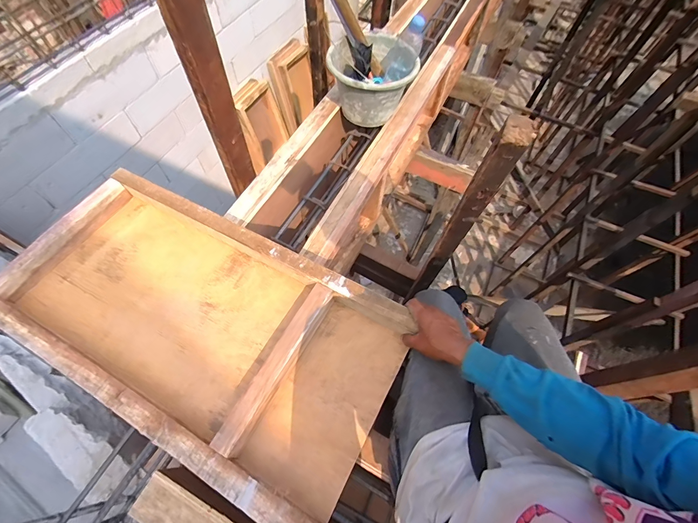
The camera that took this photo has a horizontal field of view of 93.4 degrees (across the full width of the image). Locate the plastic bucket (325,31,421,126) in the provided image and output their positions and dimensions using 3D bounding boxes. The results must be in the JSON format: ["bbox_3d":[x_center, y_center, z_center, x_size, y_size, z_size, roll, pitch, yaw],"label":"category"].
[{"bbox_3d":[0.058,-0.516,0.952,0.228,0.160,0.225,1,63,-2],"label":"plastic bucket"}]

